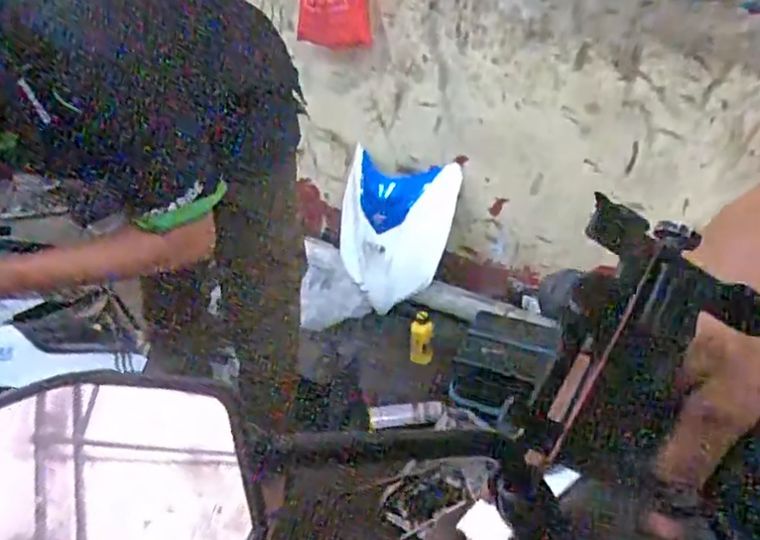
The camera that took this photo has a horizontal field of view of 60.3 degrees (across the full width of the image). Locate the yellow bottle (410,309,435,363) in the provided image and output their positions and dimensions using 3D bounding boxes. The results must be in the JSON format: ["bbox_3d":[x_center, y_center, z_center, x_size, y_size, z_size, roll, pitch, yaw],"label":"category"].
[{"bbox_3d":[0.118,0.190,1.834,0.067,0.149,0.047,3,-2,8],"label":"yellow bottle"}]

